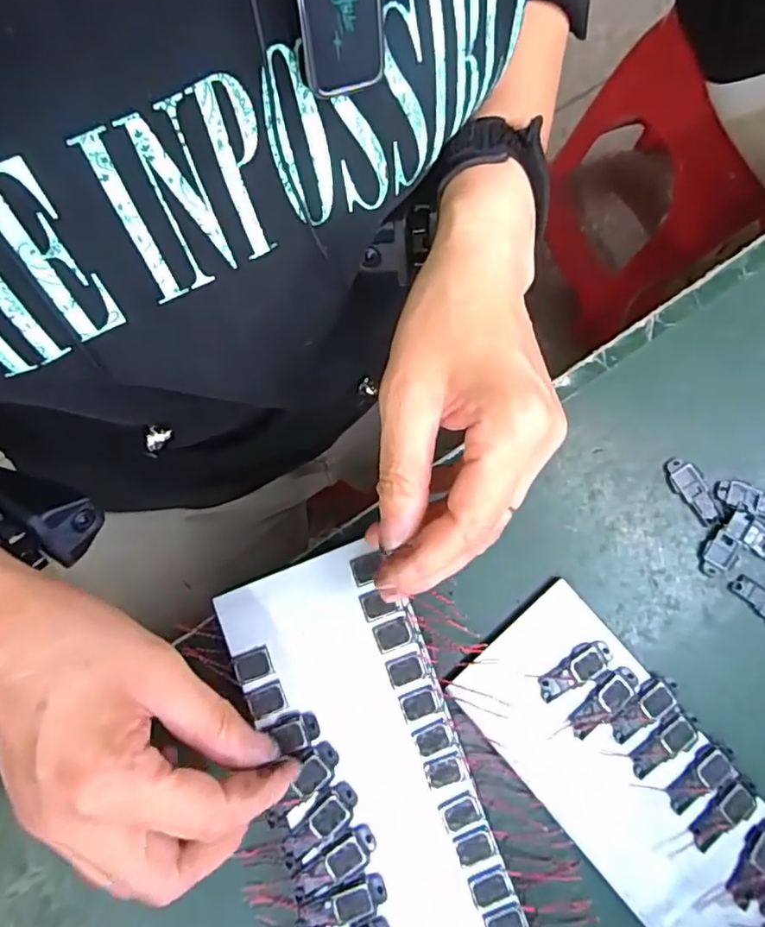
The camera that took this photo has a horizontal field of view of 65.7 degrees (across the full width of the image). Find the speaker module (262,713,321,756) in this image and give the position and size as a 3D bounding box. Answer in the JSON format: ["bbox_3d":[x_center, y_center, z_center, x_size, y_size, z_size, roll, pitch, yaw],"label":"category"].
[{"bbox_3d":[-0.039,0.119,0.262,0.021,0.006,0.014,-21,78,-6],"label":"speaker module"}]

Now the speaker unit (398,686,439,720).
[{"bbox_3d":[0.016,0.108,0.267,0.016,0.004,0.012,-19,78,-6],"label":"speaker unit"}]

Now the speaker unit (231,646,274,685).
[{"bbox_3d":[-0.059,0.092,0.267,0.017,0.004,0.013,-20,78,-6],"label":"speaker unit"}]

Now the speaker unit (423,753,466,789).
[{"bbox_3d":[0.028,0.137,0.263,0.017,0.004,0.011,-14,77,-5],"label":"speaker unit"}]

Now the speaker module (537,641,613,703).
[{"bbox_3d":[0.094,0.100,0.287,0.040,0.004,0.015,-26,79,-7],"label":"speaker module"}]

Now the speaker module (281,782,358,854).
[{"bbox_3d":[-0.026,0.156,0.257,0.037,0.004,0.014,-42,81,-10],"label":"speaker module"}]

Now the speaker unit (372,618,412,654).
[{"bbox_3d":[0.005,0.079,0.272,0.017,0.004,0.013,-20,78,-6],"label":"speaker unit"}]

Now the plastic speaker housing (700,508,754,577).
[{"bbox_3d":[0.179,0.041,0.307,0.017,0.004,0.038,34,78,6],"label":"plastic speaker housing"}]

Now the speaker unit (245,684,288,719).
[{"bbox_3d":[-0.052,0.106,0.263,0.017,0.004,0.011,-20,78,-6],"label":"speaker unit"}]

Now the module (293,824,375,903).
[{"bbox_3d":[-0.021,0.171,0.253,0.039,0.004,0.015,-24,78,-7],"label":"module"}]

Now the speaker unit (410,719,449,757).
[{"bbox_3d":[0.022,0.123,0.265,0.016,0.004,0.011,-23,73,-1],"label":"speaker unit"}]

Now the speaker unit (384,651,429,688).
[{"bbox_3d":[0.011,0.094,0.270,0.018,0.004,0.013,-19,78,-6],"label":"speaker unit"}]

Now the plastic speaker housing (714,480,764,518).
[{"bbox_3d":[0.196,0.019,0.312,0.041,0.004,0.014,20,77,3],"label":"plastic speaker housing"}]

